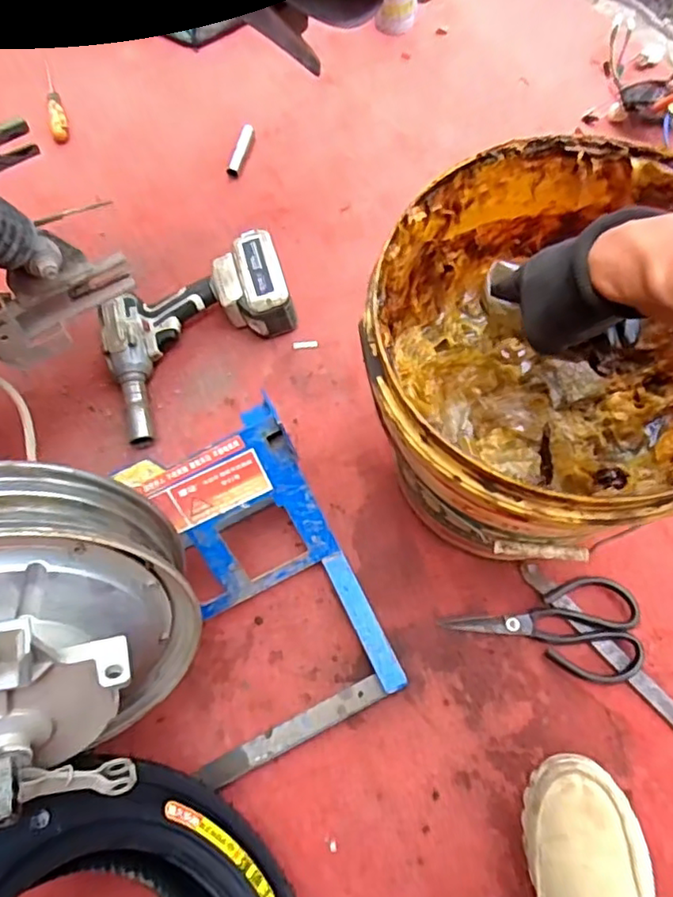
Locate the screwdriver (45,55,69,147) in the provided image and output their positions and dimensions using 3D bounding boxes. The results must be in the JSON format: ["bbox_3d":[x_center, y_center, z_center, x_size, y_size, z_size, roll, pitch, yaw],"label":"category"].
[{"bbox_3d":[-0.447,-0.563,0.959,0.026,0.022,0.208,-16,69,-4],"label":"screwdriver"}]

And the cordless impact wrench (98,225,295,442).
[{"bbox_3d":[-0.165,-0.140,0.757,0.243,0.080,0.181,-23,70,-2],"label":"cordless impact wrench"}]

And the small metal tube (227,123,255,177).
[{"bbox_3d":[-0.139,-0.438,0.893,0.021,0.021,0.090,12,69,7],"label":"small metal tube"}]

